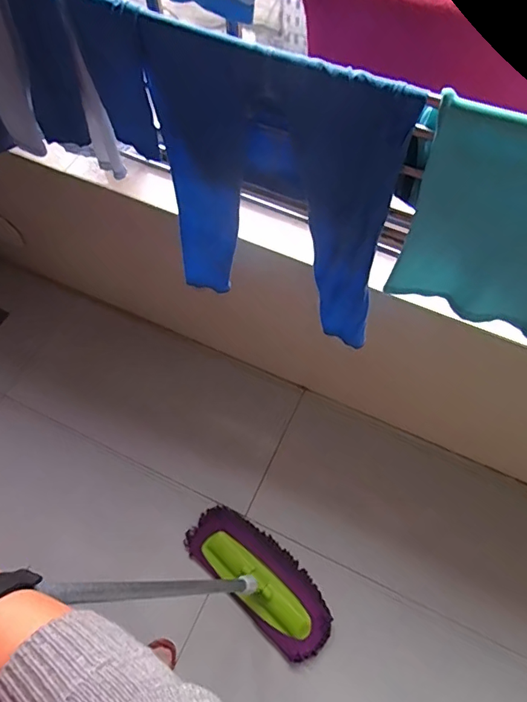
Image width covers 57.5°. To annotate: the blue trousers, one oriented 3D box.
[{"bbox_3d":[0.009,-0.201,0.700,0.339,0.447,0.039,23,66,12],"label":"blue trousers"}]

